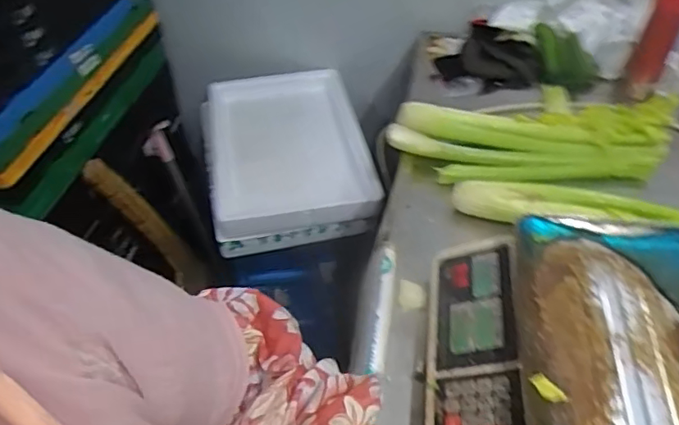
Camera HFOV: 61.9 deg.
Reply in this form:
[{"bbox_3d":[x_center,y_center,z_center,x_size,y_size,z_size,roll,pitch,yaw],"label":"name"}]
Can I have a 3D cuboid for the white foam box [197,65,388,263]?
[{"bbox_3d":[-0.110,-0.119,1.187,0.320,0.118,0.460,-10,45,-7],"label":"white foam box"}]

